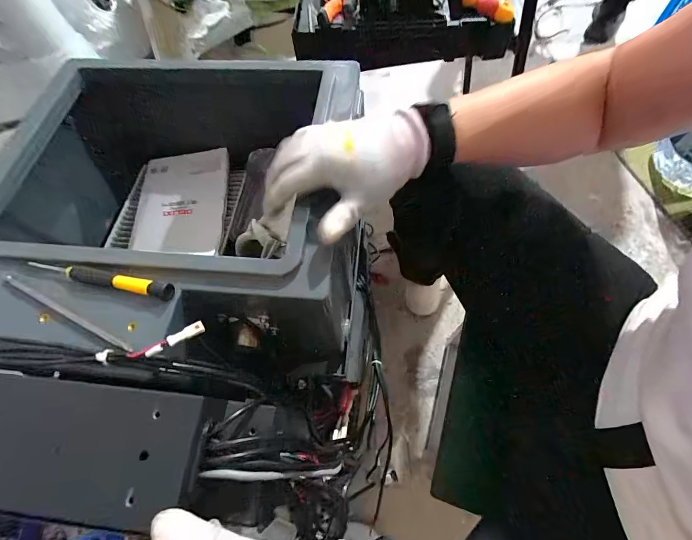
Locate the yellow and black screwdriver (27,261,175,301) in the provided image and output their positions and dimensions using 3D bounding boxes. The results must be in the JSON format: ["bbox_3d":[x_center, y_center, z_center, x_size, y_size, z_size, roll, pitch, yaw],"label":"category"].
[{"bbox_3d":[-0.207,0.007,0.284,0.135,0.009,0.012,10,64,8],"label":"yellow and black screwdriver"}]

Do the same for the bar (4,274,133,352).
[{"bbox_3d":[-0.231,0.034,0.277,0.143,0.004,0.006,23,67,14],"label":"bar"}]

